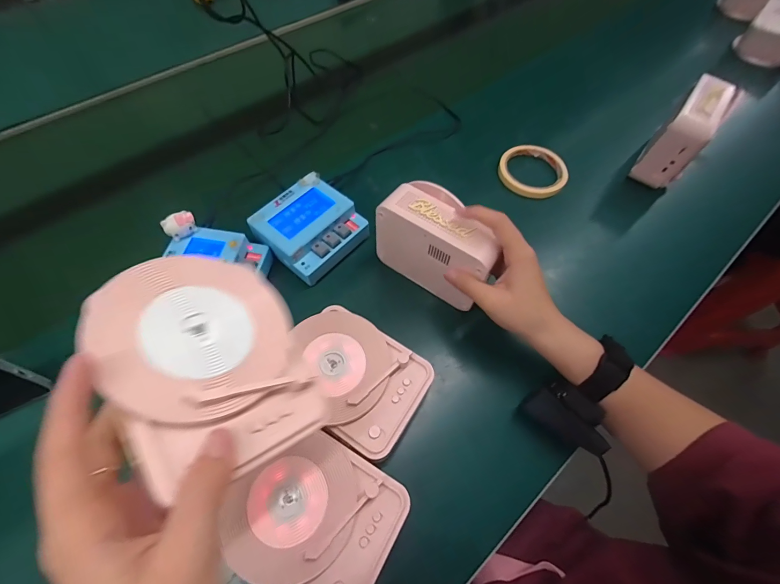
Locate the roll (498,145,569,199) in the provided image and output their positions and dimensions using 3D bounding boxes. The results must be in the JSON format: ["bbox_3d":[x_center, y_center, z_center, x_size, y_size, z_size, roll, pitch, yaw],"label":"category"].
[{"bbox_3d":[0.200,-0.172,0.488,0.093,0.018,0.092,0,61,0],"label":"roll"}]

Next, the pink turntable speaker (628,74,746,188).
[{"bbox_3d":[0.390,-0.210,0.458,0.053,0.099,0.107,40,68,20],"label":"pink turntable speaker"}]

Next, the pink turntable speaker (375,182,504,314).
[{"bbox_3d":[0.049,-0.047,0.370,0.124,0.100,0.058,33,65,17],"label":"pink turntable speaker"}]

